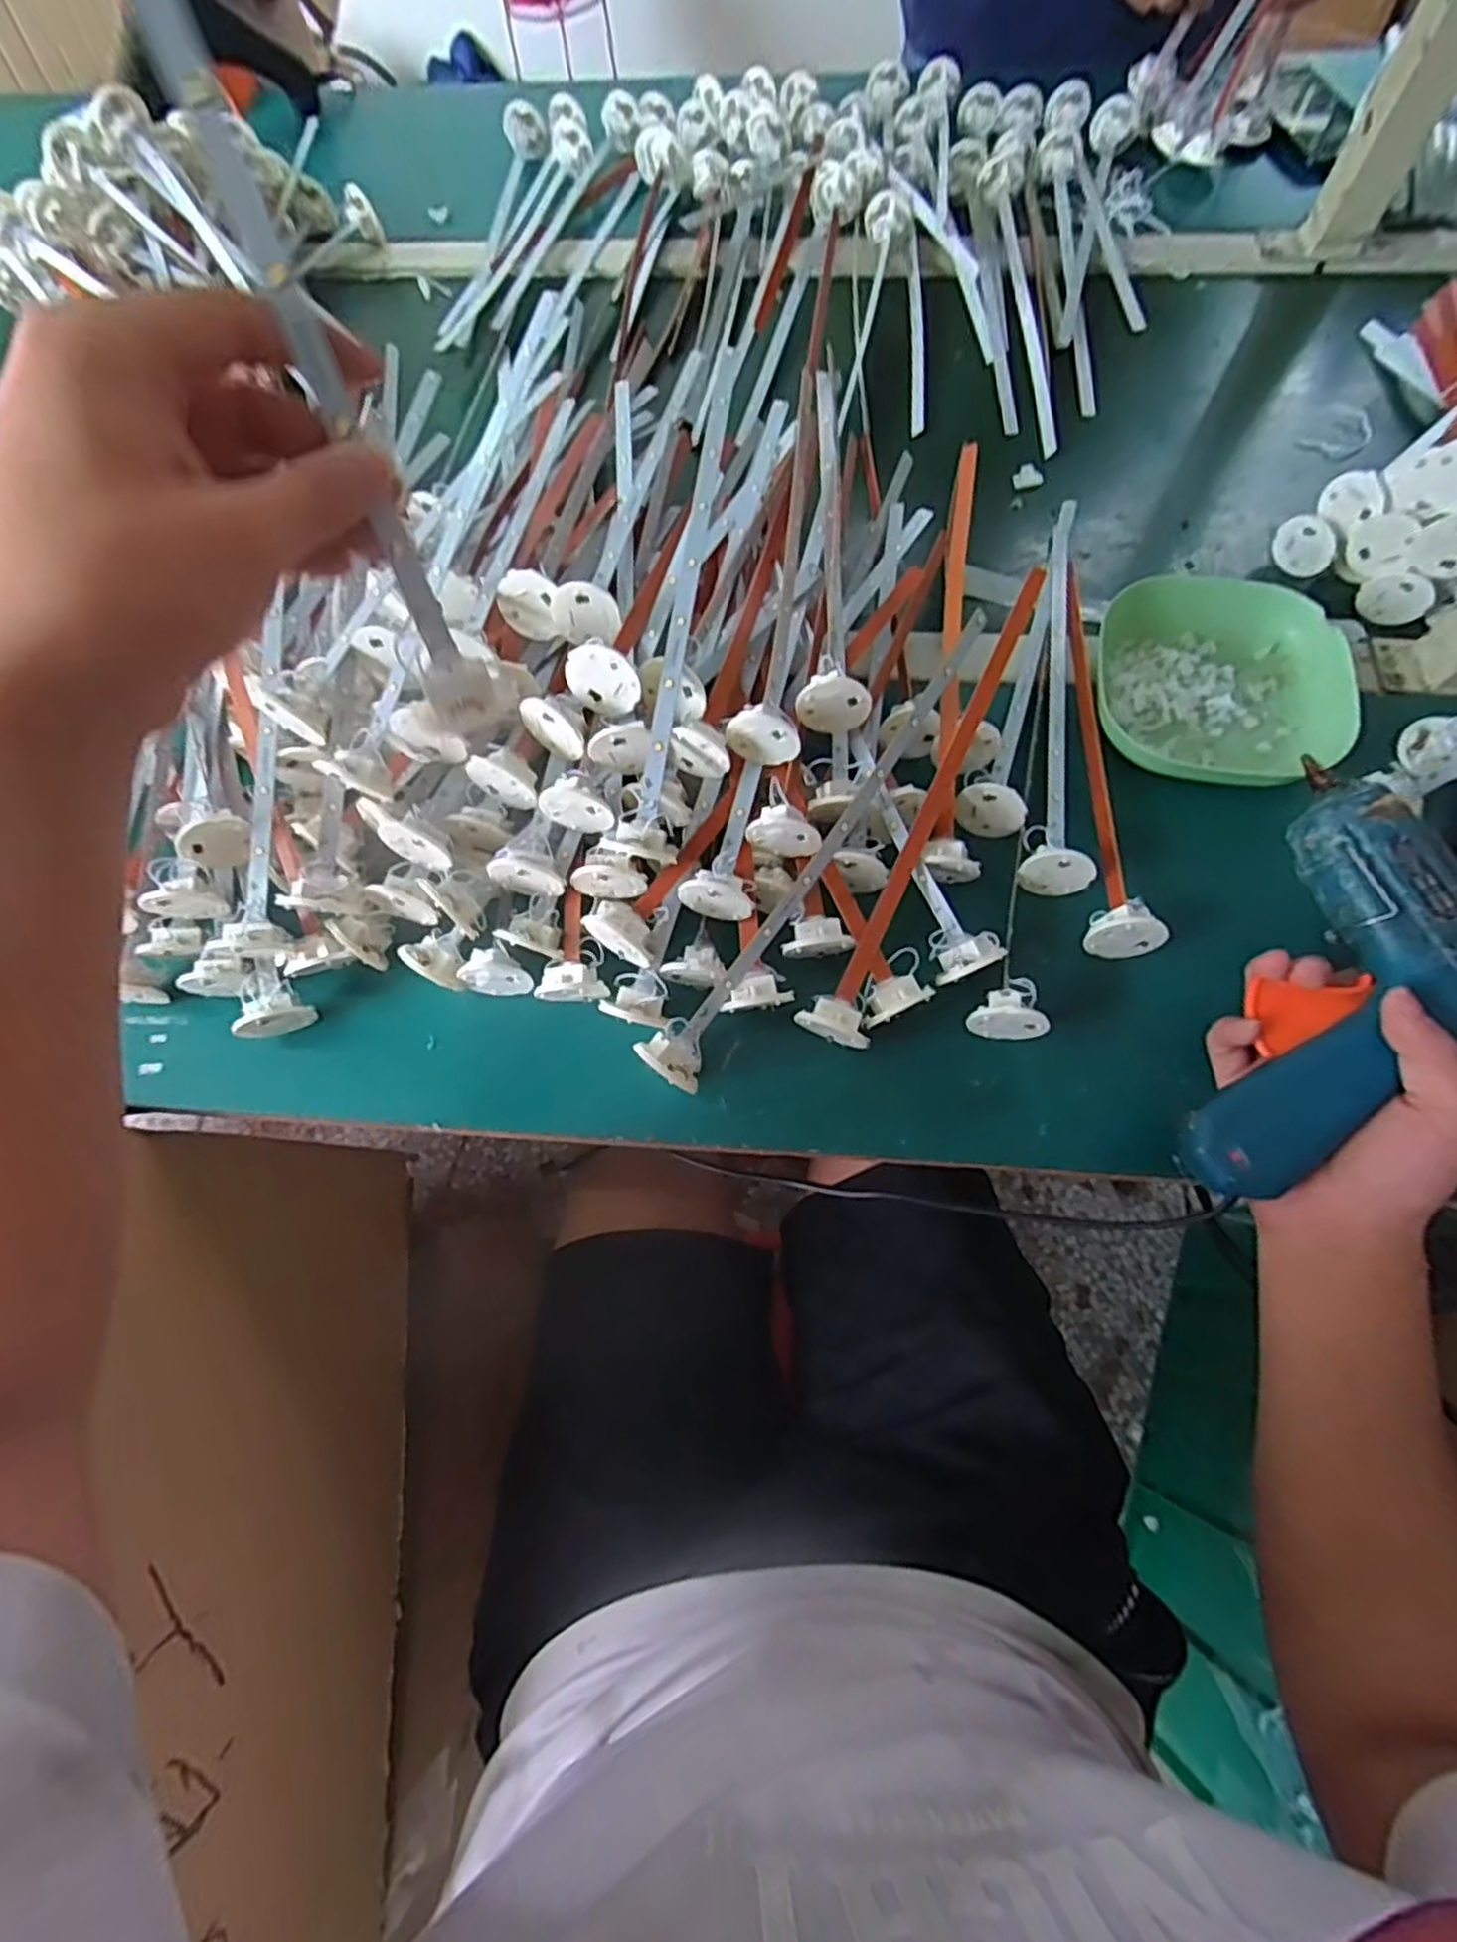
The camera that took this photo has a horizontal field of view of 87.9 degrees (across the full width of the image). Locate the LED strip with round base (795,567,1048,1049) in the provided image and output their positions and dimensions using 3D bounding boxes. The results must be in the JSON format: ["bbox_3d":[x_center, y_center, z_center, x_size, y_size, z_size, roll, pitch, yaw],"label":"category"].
[{"bbox_3d":[0.111,-0.089,0.408,0.030,0.056,0.282,24,72,12],"label":"LED strip with round base"}]

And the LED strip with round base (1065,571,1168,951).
[{"bbox_3d":[0.221,-0.142,0.440,0.033,0.032,0.274,5,69,5],"label":"LED strip with round base"}]

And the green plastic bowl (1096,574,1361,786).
[{"bbox_3d":[0.289,-0.168,0.447,0.136,0.032,0.135,-1,69,3],"label":"green plastic bowl"}]

